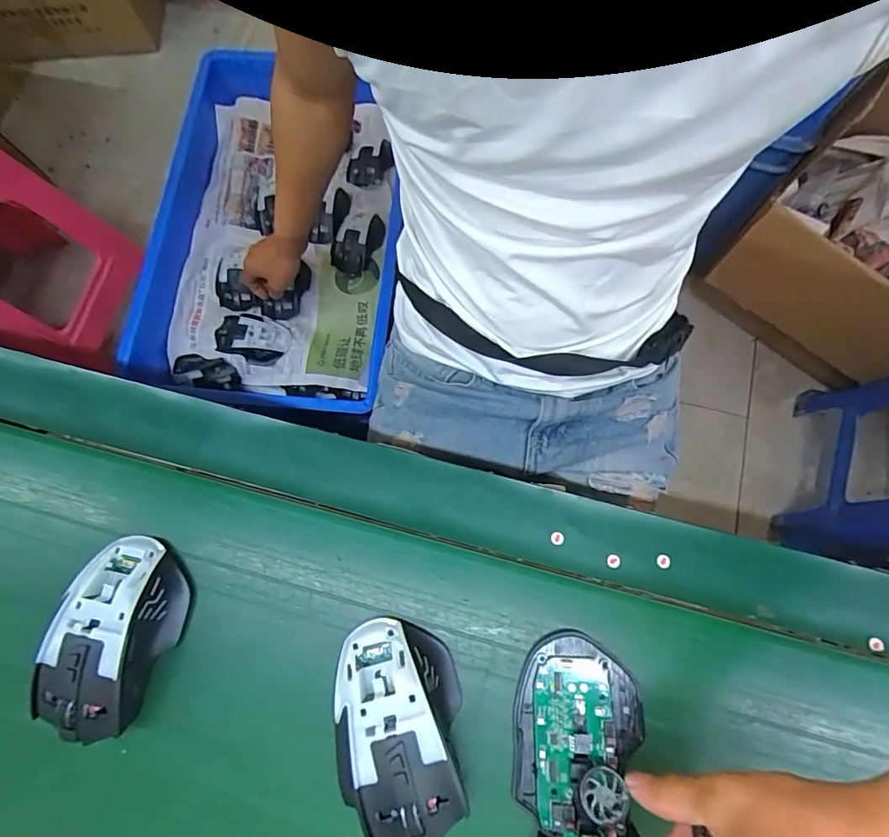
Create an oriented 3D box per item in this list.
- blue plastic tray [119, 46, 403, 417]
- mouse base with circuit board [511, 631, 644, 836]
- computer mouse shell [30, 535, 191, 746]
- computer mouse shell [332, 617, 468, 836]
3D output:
[{"bbox_3d":[-0.268,-0.332,0.822,0.409,0.075,0.641,5,75,3],"label":"blue plastic tray"},{"bbox_3d":[0.077,0.190,0.284,0.071,0.023,0.112,11,76,5],"label":"mouse base with circuit board"},{"bbox_3d":[-0.204,0.134,0.303,0.064,0.040,0.111,14,76,6],"label":"computer mouse shell"},{"bbox_3d":[-0.027,0.179,0.285,0.073,0.037,0.116,-12,75,-1],"label":"computer mouse shell"}]

